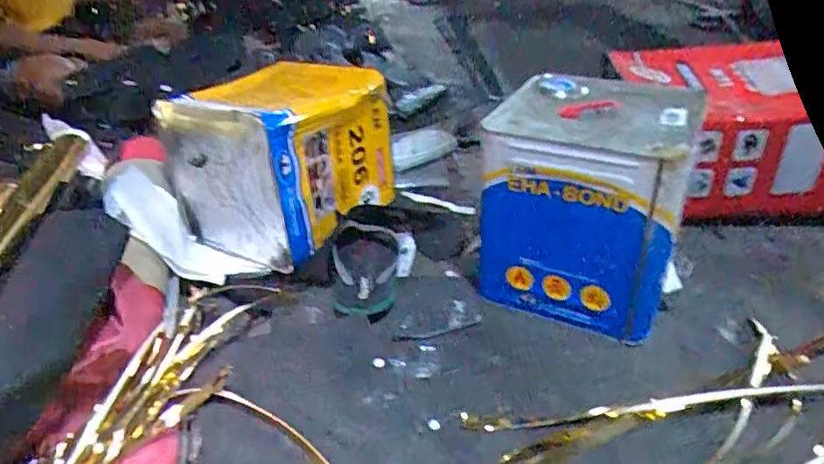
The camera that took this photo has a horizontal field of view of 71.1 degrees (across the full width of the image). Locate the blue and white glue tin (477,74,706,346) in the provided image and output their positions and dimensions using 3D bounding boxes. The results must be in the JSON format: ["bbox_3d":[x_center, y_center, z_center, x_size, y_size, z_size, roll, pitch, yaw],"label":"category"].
[{"bbox_3d":[0.231,-0.035,0.771,0.224,0.267,0.217,13,36,24],"label":"blue and white glue tin"}]

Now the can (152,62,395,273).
[{"bbox_3d":[-0.205,-0.118,0.938,0.252,0.249,0.275,16,38,28],"label":"can"}]

